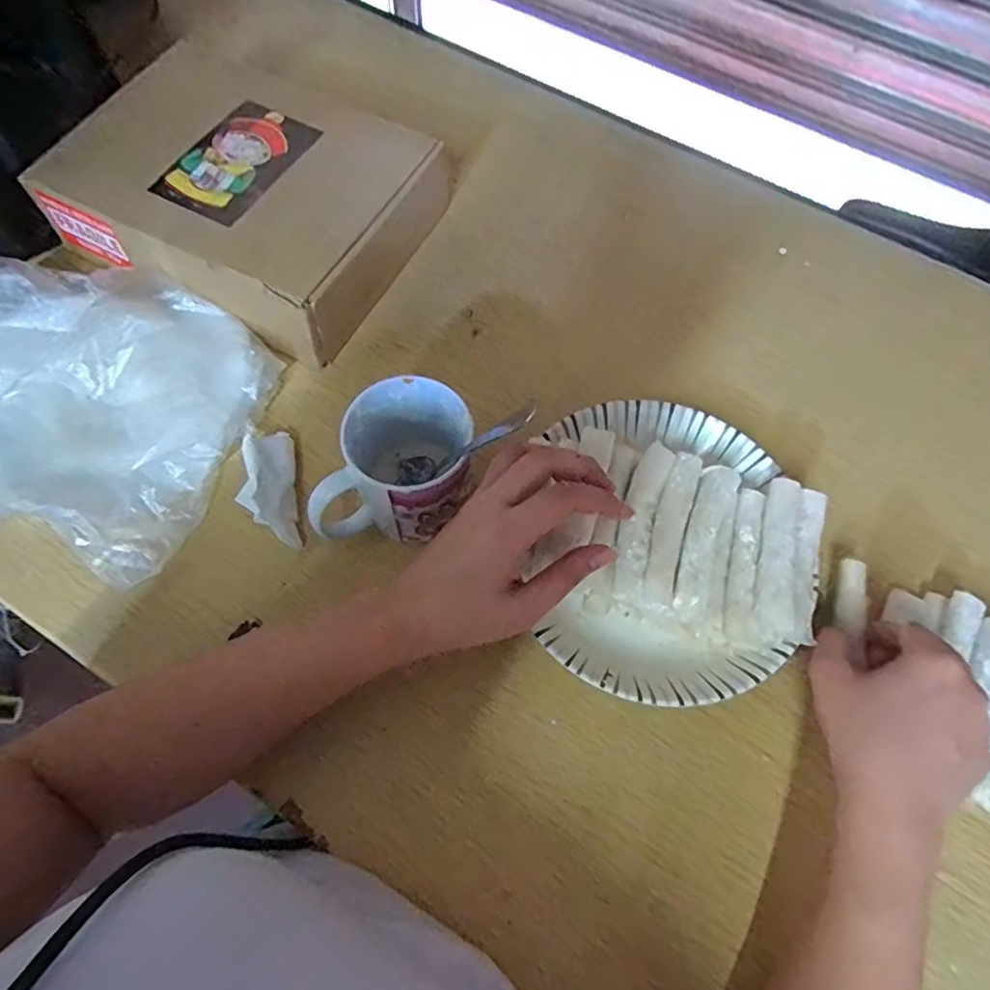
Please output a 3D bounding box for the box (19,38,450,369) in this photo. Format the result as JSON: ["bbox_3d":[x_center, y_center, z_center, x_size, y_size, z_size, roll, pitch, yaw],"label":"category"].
[{"bbox_3d":[-0.206,-0.253,0.507,0.264,0.084,0.206,24,67,9],"label":"box"}]

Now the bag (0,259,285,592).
[{"bbox_3d":[-0.308,-0.072,0.435,0.243,0.062,0.217,16,66,5],"label":"bag"}]

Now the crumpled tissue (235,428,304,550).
[{"bbox_3d":[-0.166,-0.006,0.425,0.041,0.036,0.084,-9,66,-6],"label":"crumpled tissue"}]

